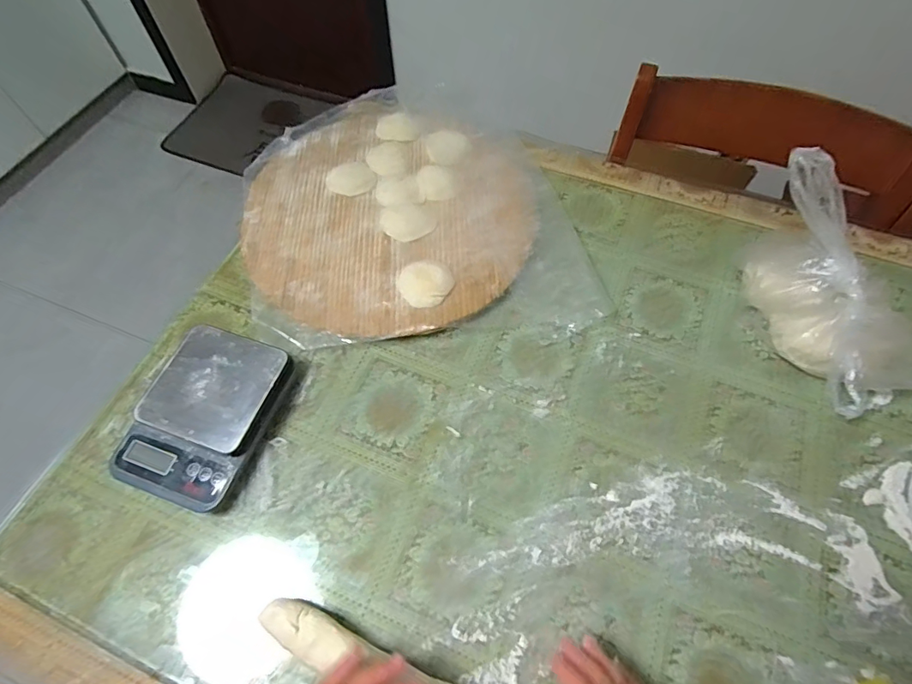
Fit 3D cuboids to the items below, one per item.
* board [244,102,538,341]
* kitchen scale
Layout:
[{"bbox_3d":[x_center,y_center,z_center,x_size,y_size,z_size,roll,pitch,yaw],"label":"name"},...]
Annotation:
[{"bbox_3d":[-0.095,-0.195,0.672,0.373,0.024,0.417,-12,65,-4],"label":"board"},{"bbox_3d":[-0.272,0.078,0.521,0.129,0.044,0.180,17,67,10],"label":"kitchen scale"}]

